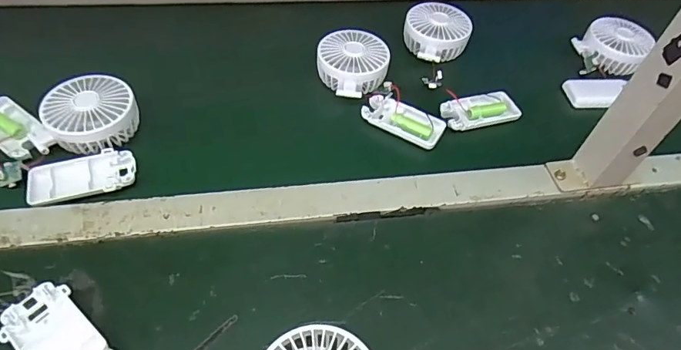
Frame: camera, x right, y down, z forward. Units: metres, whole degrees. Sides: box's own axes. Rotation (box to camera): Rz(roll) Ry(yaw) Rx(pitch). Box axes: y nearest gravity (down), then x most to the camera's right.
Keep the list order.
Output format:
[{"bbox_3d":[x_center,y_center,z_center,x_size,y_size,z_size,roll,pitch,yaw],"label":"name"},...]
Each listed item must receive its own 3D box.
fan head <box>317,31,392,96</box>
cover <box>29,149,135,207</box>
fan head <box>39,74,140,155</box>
[{"bbox_3d":[0.017,-0.140,0.561,0.086,0.033,0.092,3,51,-4],"label":"fan head"},{"bbox_3d":[-0.254,0.002,0.445,0.095,0.012,0.051,-14,54,-16],"label":"cover"},{"bbox_3d":[-0.260,-0.064,0.475,0.086,0.036,0.082,-14,54,-17],"label":"fan head"}]

